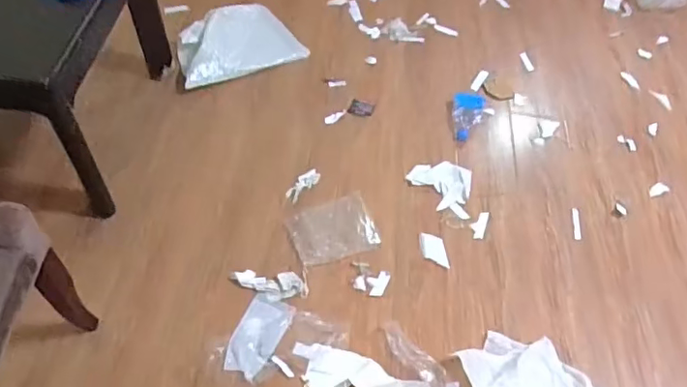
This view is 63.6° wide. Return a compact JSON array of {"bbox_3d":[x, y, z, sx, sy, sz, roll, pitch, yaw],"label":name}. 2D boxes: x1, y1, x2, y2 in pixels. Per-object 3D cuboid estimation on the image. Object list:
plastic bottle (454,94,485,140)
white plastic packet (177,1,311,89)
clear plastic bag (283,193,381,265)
[{"bbox_3d":[0.371,-0.227,1.632,0.091,0.047,0.171,8,54,5],"label":"plastic bottle"},{"bbox_3d":[-0.360,-0.490,1.776,0.391,0.082,0.306,-28,58,-19],"label":"white plastic packet"},{"bbox_3d":[-0.024,0.086,1.383,0.205,0.007,0.171,-16,55,-12],"label":"clear plastic bag"}]

